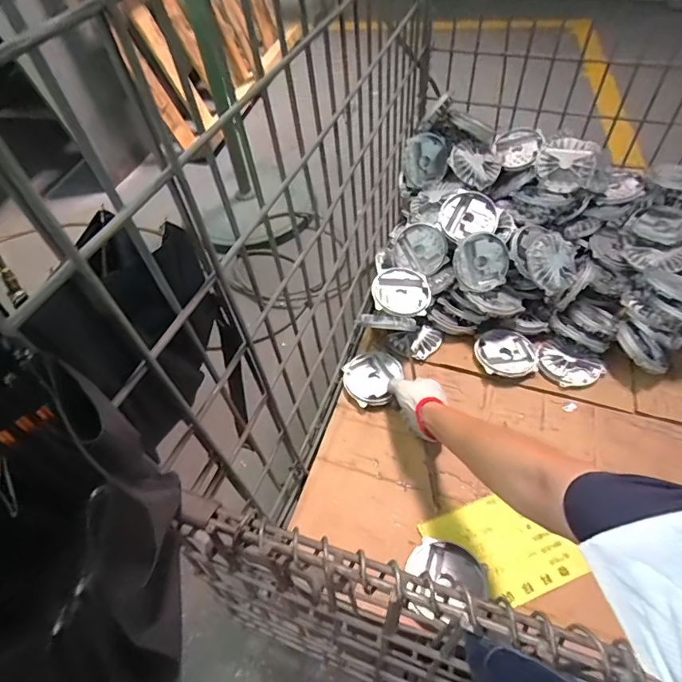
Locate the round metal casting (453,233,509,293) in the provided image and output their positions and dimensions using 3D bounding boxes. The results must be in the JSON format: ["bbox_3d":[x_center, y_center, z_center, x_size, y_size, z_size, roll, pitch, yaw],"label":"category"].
[{"bbox_3d":[0.258,-0.147,0.844,0.101,0.103,0.030,-15,13,-6],"label":"round metal casting"}]

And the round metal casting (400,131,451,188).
[{"bbox_3d":[0.177,-0.383,0.958,0.094,0.113,0.038,2,10,-16],"label":"round metal casting"}]

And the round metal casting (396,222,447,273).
[{"bbox_3d":[0.161,-0.190,0.913,0.107,0.089,0.024,25,17,24],"label":"round metal casting"}]

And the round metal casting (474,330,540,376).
[{"bbox_3d":[0.303,0.022,0.825,0.106,0.022,0.092,-4,52,2],"label":"round metal casting"}]

